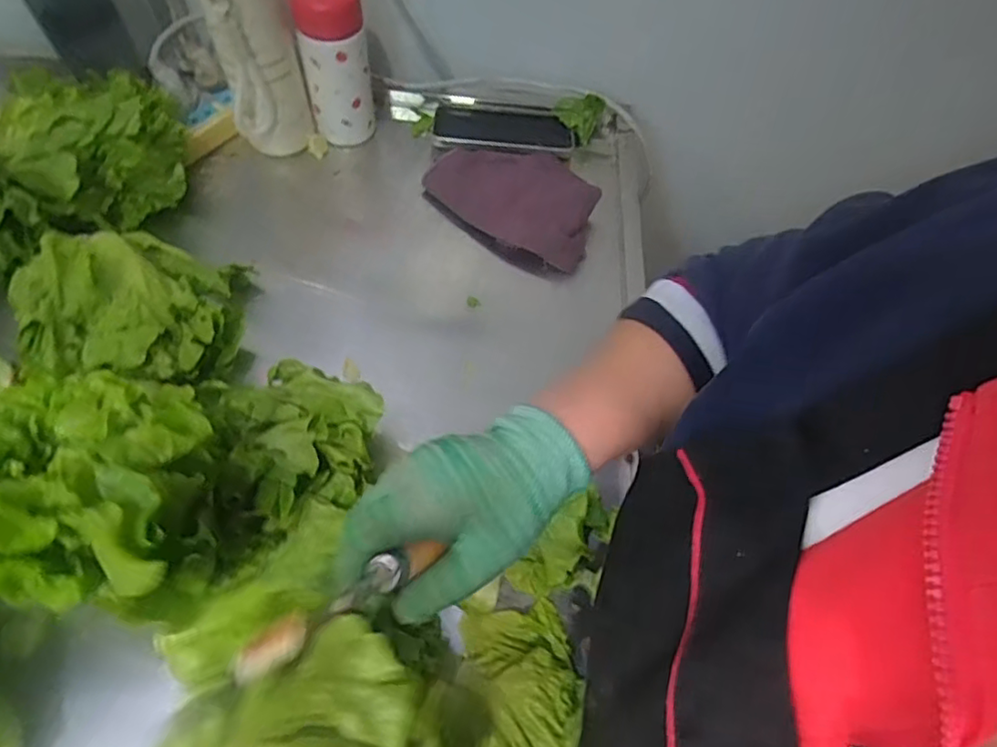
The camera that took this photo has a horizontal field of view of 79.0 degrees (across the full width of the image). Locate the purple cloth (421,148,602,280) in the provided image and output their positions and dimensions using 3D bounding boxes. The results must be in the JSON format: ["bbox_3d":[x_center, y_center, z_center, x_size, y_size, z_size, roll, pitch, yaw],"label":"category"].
[{"bbox_3d":[0.016,-0.186,0.644,0.194,0.054,0.128,29,63,11],"label":"purple cloth"}]

